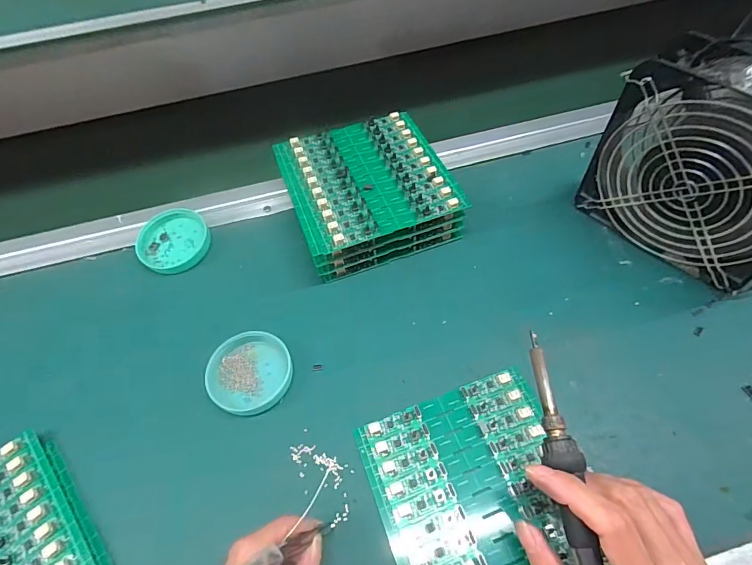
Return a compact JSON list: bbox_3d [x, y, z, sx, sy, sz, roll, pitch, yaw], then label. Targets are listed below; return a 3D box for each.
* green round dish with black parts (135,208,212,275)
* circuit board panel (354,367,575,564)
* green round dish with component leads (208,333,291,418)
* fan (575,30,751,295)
[{"bbox_3d":[-0.194,-0.041,0.414,0.064,0.014,0.068,-2,57,3],"label":"green round dish with black parts"},{"bbox_3d":[0.069,0.139,0.284,0.130,0.005,0.138,-18,56,-8],"label":"circuit board panel"},{"bbox_3d":[-0.098,0.071,0.338,0.061,0.022,0.062,-2,57,3],"label":"green round dish with component leads"},{"bbox_3d":[0.256,-0.084,0.326,0.057,0.151,0.160,-38,63,-19],"label":"fan"}]

